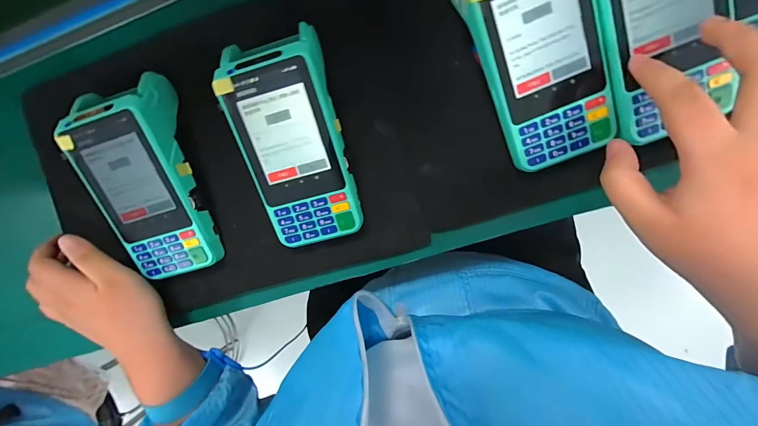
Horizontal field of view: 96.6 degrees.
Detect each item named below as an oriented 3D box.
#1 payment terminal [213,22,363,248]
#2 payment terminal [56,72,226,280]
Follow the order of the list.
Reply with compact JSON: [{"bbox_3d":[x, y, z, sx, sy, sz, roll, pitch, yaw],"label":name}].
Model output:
[{"bbox_3d":[-0.065,-0.055,0.269,0.079,0.059,0.161,-14,92,8],"label":"payment terminal"},{"bbox_3d":[-0.197,-0.026,0.289,0.071,0.065,0.164,-14,92,8],"label":"payment terminal"}]

